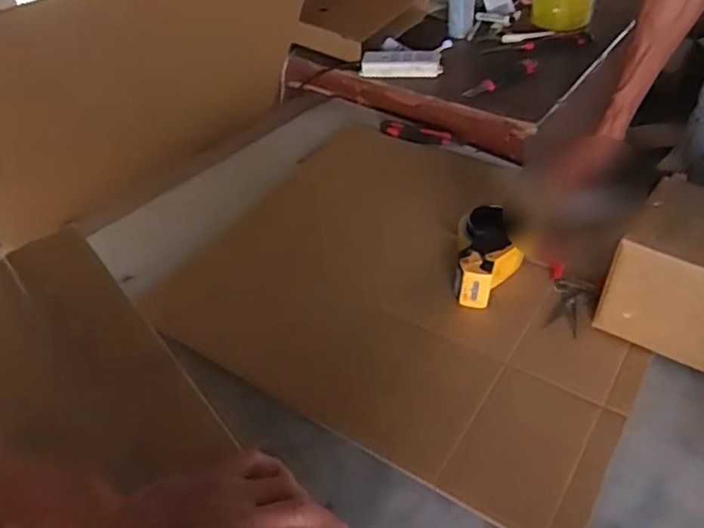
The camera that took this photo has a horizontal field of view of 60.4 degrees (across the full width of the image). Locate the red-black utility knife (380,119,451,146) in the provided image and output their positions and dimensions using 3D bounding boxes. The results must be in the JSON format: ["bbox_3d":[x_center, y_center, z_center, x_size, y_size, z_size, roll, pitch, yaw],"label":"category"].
[{"bbox_3d":[0.122,-0.253,1.174,0.139,0.018,0.035,14,48,19],"label":"red-black utility knife"}]

